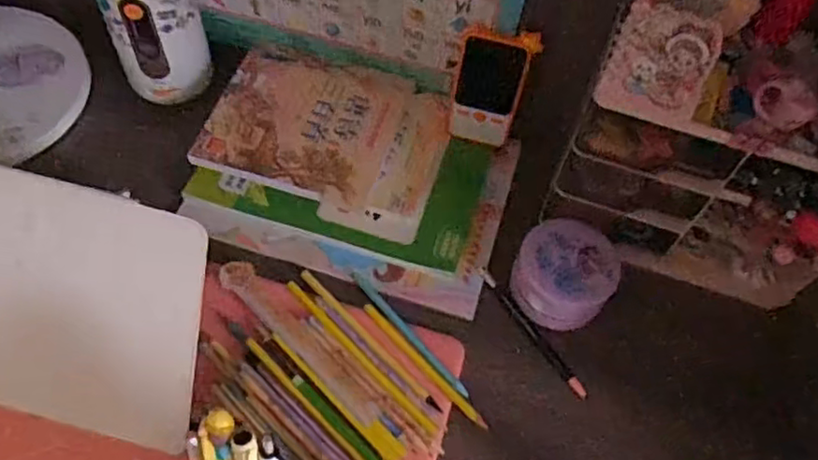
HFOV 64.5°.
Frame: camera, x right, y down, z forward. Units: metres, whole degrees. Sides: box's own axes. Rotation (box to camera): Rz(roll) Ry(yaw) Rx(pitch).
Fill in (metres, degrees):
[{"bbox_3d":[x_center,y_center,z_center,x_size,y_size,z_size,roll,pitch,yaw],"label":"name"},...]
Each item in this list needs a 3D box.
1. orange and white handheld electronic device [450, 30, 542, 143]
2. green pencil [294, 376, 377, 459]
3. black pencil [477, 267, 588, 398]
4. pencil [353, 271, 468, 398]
[{"bbox_3d":[0.076,-0.133,0.600,0.062,0.114,0.020,18,41,10],"label":"orange and white handheld electronic device"},{"bbox_3d":[-0.048,0.151,0.486,0.010,0.004,0.113,-37,68,-24],"label":"green pencil"},{"bbox_3d":[0.107,0.089,0.566,0.008,0.011,0.139,-35,81,-23],"label":"black pencil"},{"bbox_3d":[-0.002,0.086,0.548,0.012,0.006,0.141,-35,67,-23],"label":"pencil"}]

